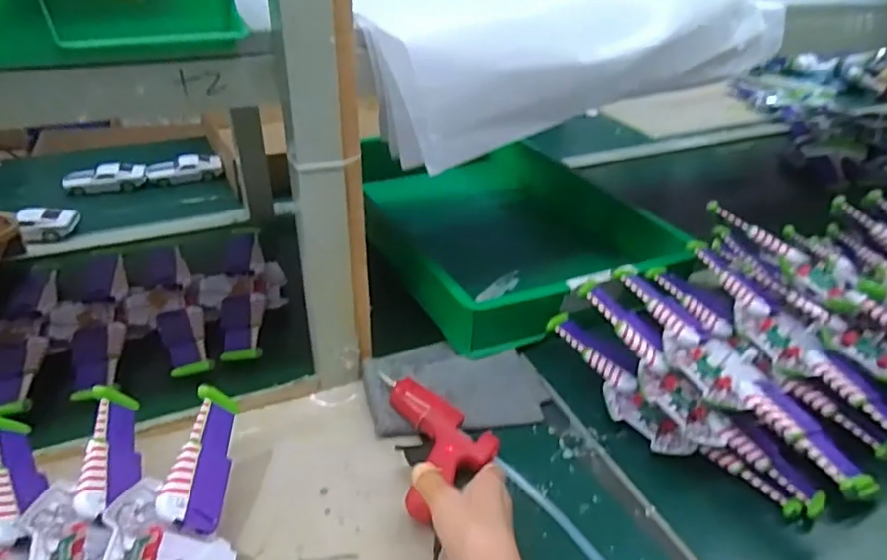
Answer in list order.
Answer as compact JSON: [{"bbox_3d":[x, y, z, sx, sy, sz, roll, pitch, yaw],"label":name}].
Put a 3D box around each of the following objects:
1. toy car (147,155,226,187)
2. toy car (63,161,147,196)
[{"bbox_3d":[-0.474,-0.199,1.082,0.131,0.037,0.043,-10,35,-18],"label":"toy car"},{"bbox_3d":[-0.597,-0.178,1.044,0.128,0.040,0.058,-4,34,-9],"label":"toy car"}]

